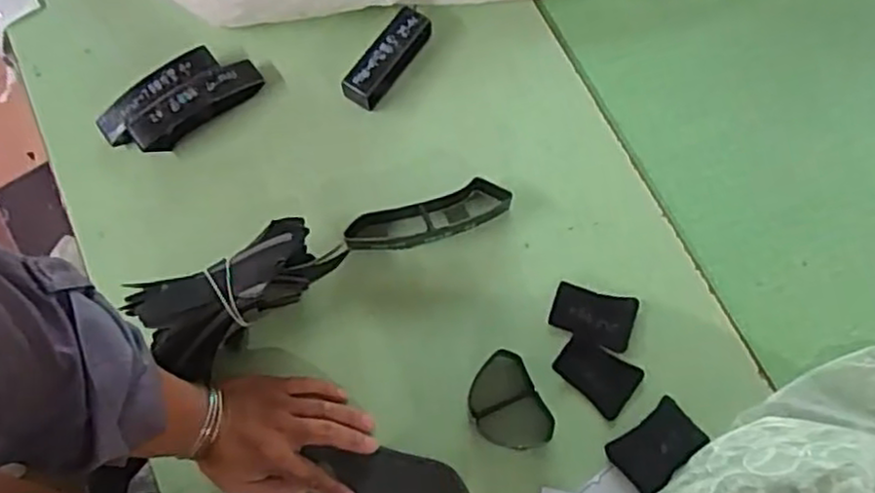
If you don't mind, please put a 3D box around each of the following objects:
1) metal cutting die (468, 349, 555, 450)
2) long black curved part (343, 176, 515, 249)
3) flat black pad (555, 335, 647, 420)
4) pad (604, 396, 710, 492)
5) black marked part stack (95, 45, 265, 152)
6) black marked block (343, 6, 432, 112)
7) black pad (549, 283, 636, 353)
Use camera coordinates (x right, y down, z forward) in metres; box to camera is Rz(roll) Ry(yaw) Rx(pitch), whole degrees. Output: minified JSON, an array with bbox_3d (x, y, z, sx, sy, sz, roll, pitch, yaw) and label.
[{"bbox_3d":[0.061,0.141,0.631,0.059,0.014,0.084,-26,73,-6],"label":"metal cutting die"},{"bbox_3d":[-0.009,-0.024,0.678,0.152,0.035,0.037,-18,72,-4],"label":"long black curved part"},{"bbox_3d":[0.143,0.114,0.642,0.070,0.005,0.050,37,77,13],"label":"flat black pad"},{"bbox_3d":[0.189,0.172,0.618,0.075,0.009,0.051,-40,75,-11],"label":"pad"},{"bbox_3d":[-0.260,-0.148,0.718,0.159,0.033,0.064,-34,74,-9],"label":"black marked part stack"},{"bbox_3d":[-0.050,-0.193,0.728,0.033,0.032,0.111,33,76,12],"label":"black marked block"},{"bbox_3d":[0.143,0.063,0.658,0.073,0.004,0.051,18,73,8],"label":"black pad"}]

